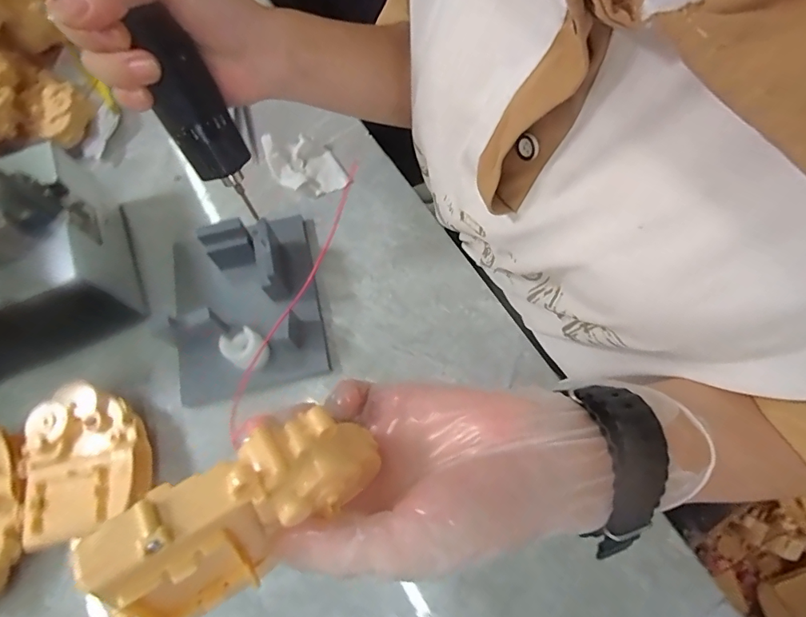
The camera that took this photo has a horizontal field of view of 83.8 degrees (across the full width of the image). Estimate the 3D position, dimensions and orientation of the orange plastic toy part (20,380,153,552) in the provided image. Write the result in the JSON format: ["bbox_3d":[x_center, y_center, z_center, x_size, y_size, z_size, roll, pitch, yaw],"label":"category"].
[{"bbox_3d":[-0.207,0.100,0.299,0.074,0.039,0.099,-12,68,-2],"label":"orange plastic toy part"}]

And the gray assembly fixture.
[{"bbox_3d":[-0.124,-0.011,0.335,0.118,0.047,0.137,-13,68,-2],"label":"gray assembly fixture"}]

